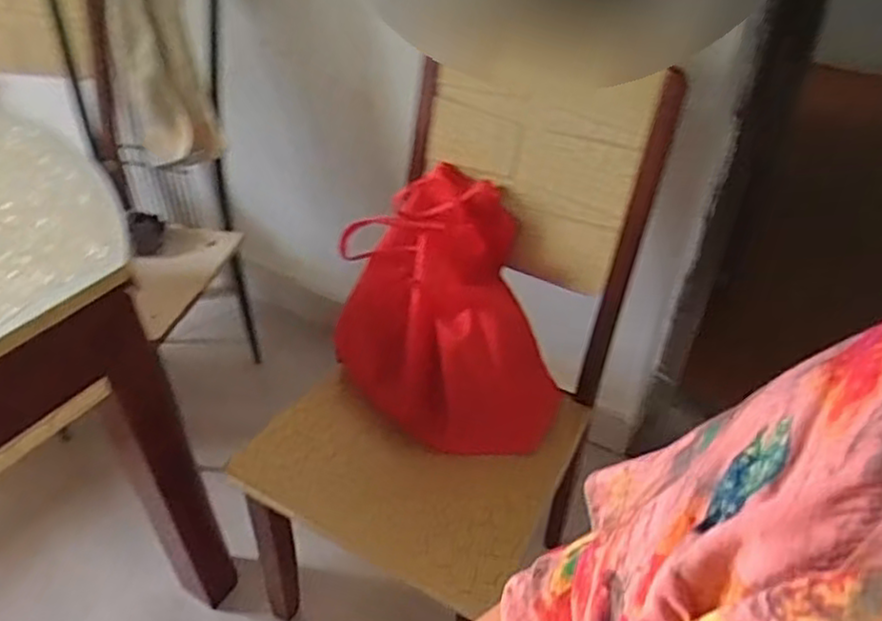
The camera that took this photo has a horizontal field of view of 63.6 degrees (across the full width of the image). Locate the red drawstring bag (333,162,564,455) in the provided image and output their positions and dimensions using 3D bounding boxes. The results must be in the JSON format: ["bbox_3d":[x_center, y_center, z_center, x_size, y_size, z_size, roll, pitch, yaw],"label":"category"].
[{"bbox_3d":[-0.002,0.016,1.075,0.261,0.320,0.302,-20,45,-23],"label":"red drawstring bag"}]

